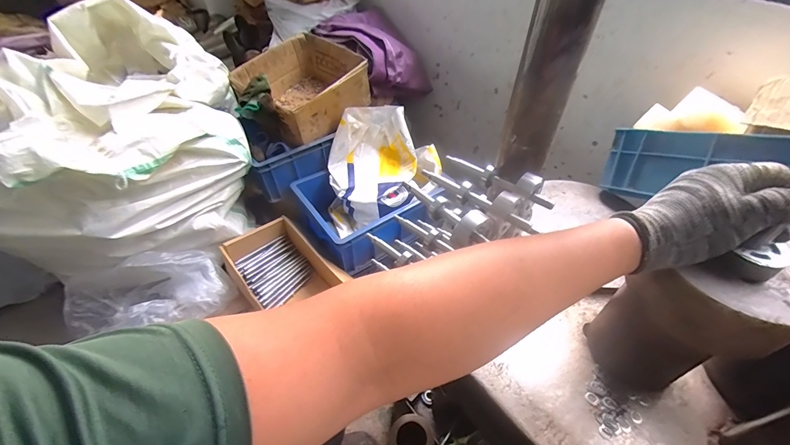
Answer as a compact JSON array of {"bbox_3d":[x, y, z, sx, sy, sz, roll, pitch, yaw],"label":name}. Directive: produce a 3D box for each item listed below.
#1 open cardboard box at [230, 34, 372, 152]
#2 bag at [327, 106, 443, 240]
[{"bbox_3d":[-0.265,-0.408,1.050,0.285,0.168,0.326,31,53,27],"label":"open cardboard box"},{"bbox_3d":[-0.052,-0.166,1.039,0.322,0.247,0.261,-14,47,-14],"label":"bag"}]

